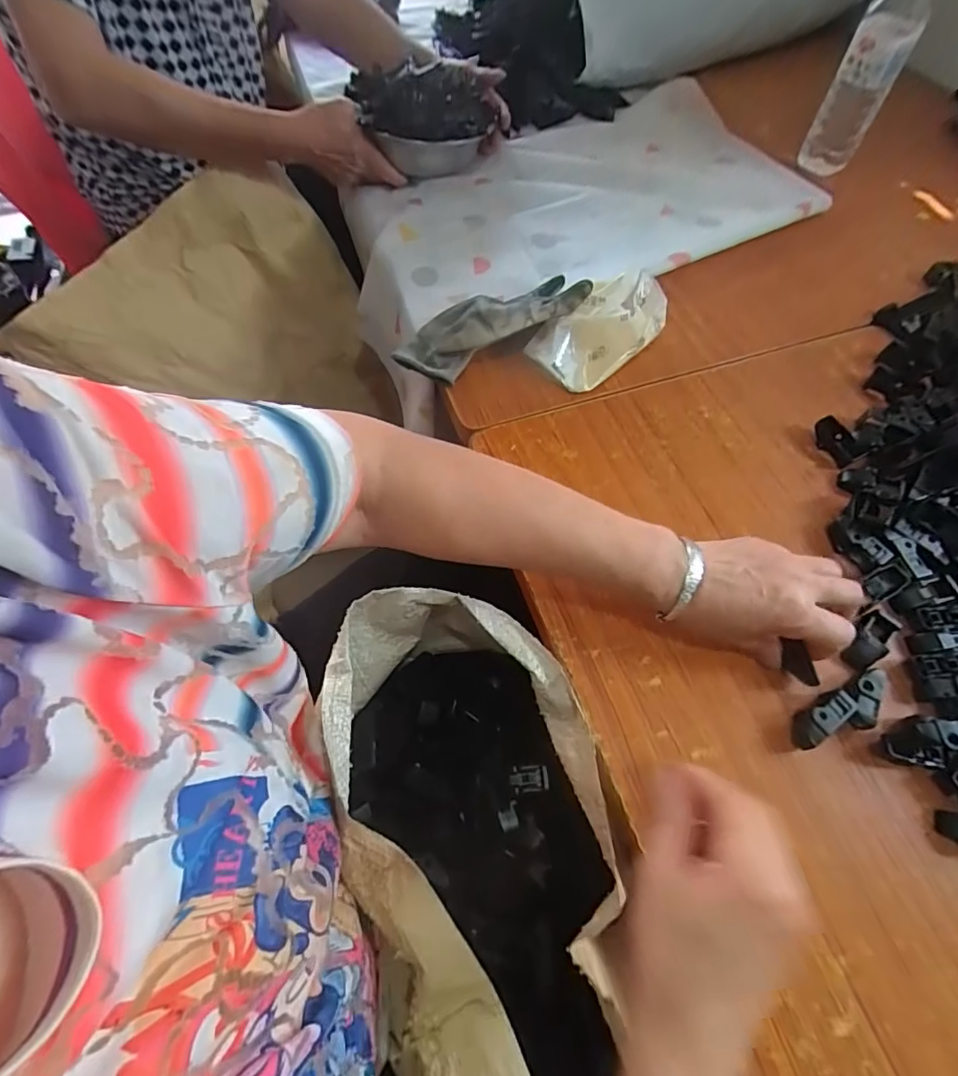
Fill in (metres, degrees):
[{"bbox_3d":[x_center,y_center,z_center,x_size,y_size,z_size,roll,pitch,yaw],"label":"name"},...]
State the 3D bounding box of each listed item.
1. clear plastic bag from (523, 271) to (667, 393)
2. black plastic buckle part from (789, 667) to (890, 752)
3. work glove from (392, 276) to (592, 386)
[{"bbox_3d":[0.128,-0.221,0.537,0.135,0.067,0.079,-32,67,-15],"label":"clear plastic bag"},{"bbox_3d":[0.273,0.129,0.381,0.085,0.024,0.032,-22,65,-10],"label":"black plastic buckle part"},{"bbox_3d":[0.012,-0.233,0.553,0.214,0.051,0.101,-21,63,6],"label":"work glove"}]

